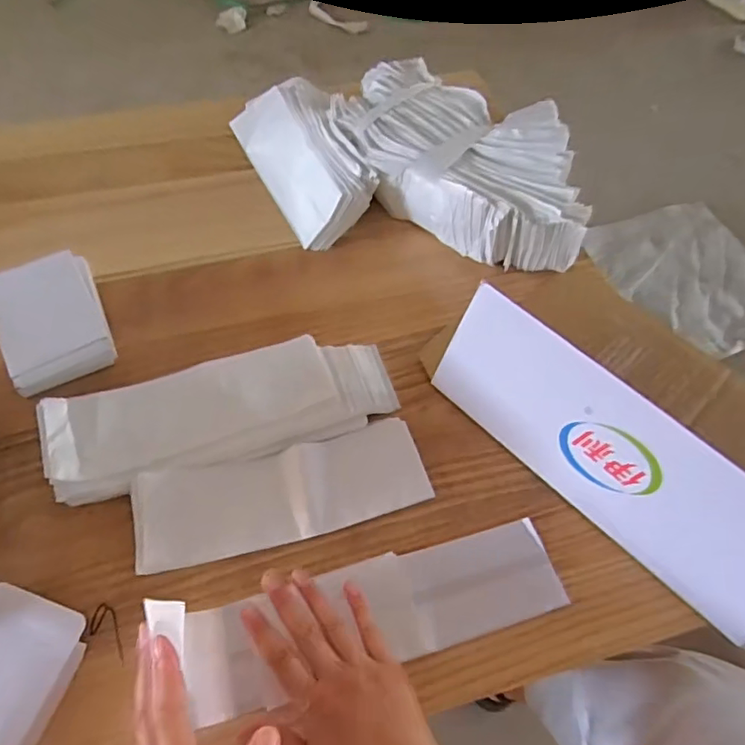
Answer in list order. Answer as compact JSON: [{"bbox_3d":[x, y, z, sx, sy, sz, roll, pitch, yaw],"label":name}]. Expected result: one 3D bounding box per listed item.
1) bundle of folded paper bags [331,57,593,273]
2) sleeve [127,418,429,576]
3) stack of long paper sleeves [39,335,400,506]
[{"bbox_3d":[0.108,-0.246,0.666,0.320,0.079,0.195,30,63,15],"label":"bundle of folded paper bags"},{"bbox_3d":[-0.076,0.105,0.500,0.247,0.009,0.082,-12,69,-11],"label":"sleeve"},{"bbox_3d":[-0.132,0.033,0.528,0.309,0.033,0.104,-14,61,-10],"label":"stack of long paper sleeves"}]

